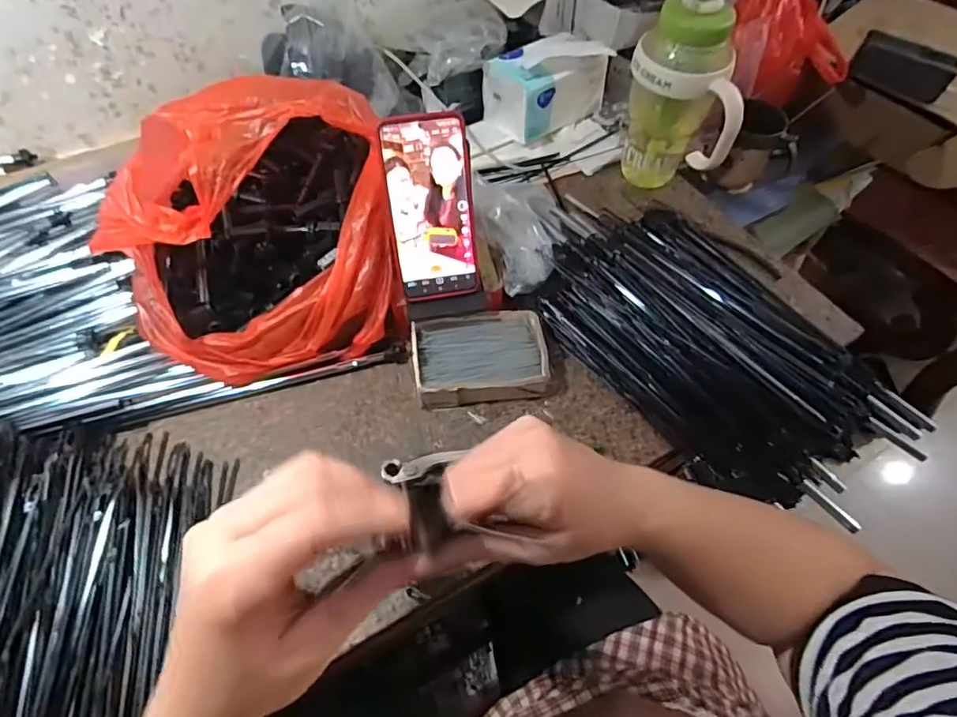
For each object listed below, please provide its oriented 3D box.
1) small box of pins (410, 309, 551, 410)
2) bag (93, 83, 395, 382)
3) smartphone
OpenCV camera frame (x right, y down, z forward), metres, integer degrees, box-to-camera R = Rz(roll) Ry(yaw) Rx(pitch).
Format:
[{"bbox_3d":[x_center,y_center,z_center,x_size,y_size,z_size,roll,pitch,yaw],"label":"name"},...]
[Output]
[{"bbox_3d":[0.002,0.000,0.545,0.129,0.037,0.094,-8,59,-5],"label":"small box of pins"},{"bbox_3d":[-0.210,-0.127,0.521,0.256,0.166,0.227,-17,60,-11],"label":"bag"},{"bbox_3d":[-0.042,-0.135,0.502,0.076,0.165,0.018,-10,26,-6],"label":"smartphone"}]

